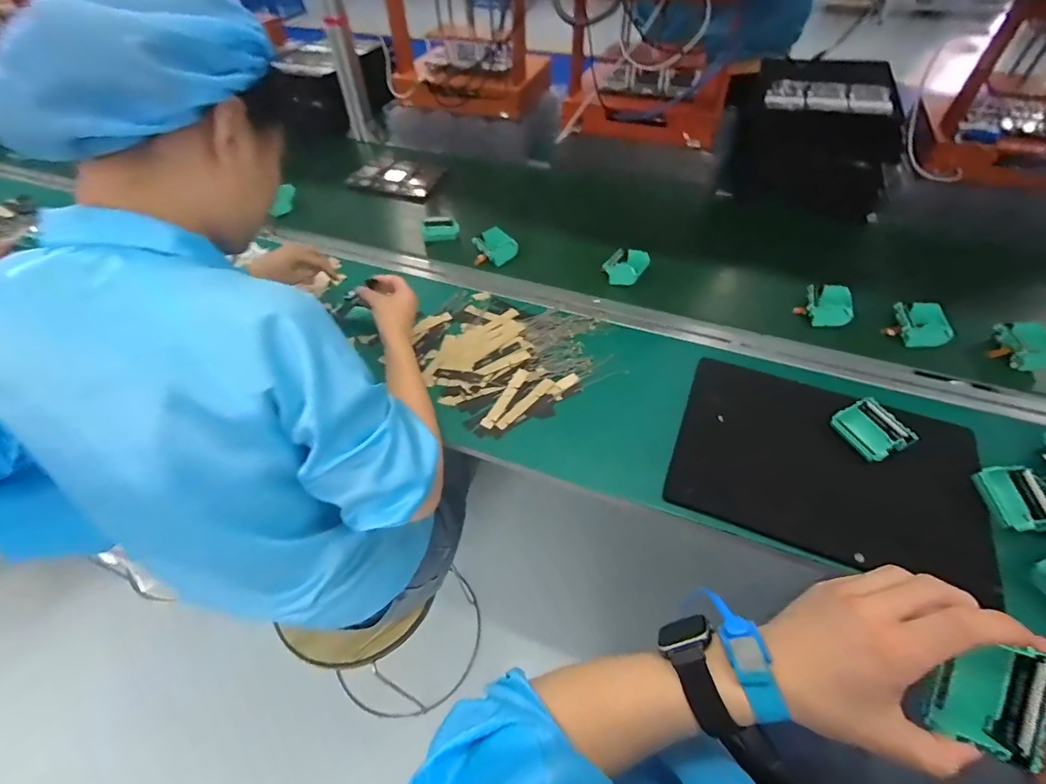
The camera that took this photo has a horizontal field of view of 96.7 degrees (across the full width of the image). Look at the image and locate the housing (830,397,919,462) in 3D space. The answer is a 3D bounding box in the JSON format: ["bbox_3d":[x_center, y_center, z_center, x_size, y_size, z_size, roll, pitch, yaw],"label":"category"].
[{"bbox_3d":[0.434,0.045,0.576,0.060,0.024,0.071,-18,53,-13],"label":"housing"}]

